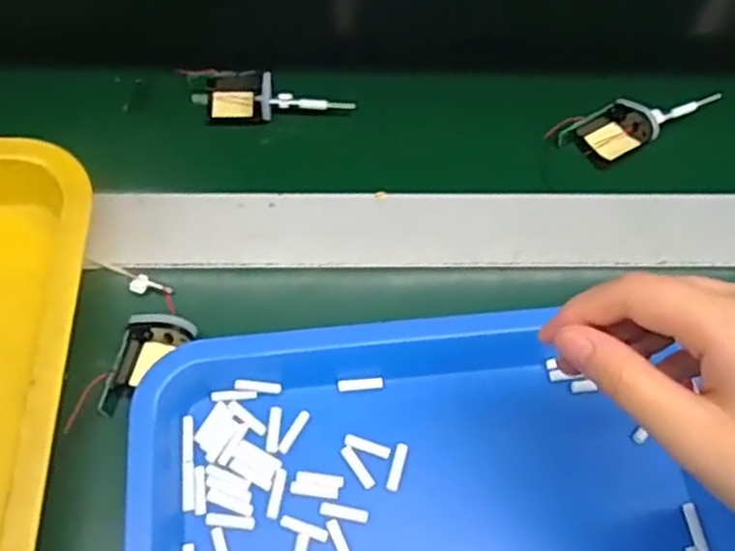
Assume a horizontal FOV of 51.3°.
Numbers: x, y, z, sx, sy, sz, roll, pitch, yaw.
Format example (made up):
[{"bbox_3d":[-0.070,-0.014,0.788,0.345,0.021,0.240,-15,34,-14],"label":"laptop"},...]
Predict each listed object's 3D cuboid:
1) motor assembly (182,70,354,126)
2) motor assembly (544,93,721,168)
[{"bbox_3d":[-0.064,-0.112,0.486,0.106,0.026,0.034,8,64,2],"label":"motor assembly"},{"bbox_3d":[0.168,-0.096,0.484,0.106,0.021,0.036,-20,67,-12],"label":"motor assembly"}]

